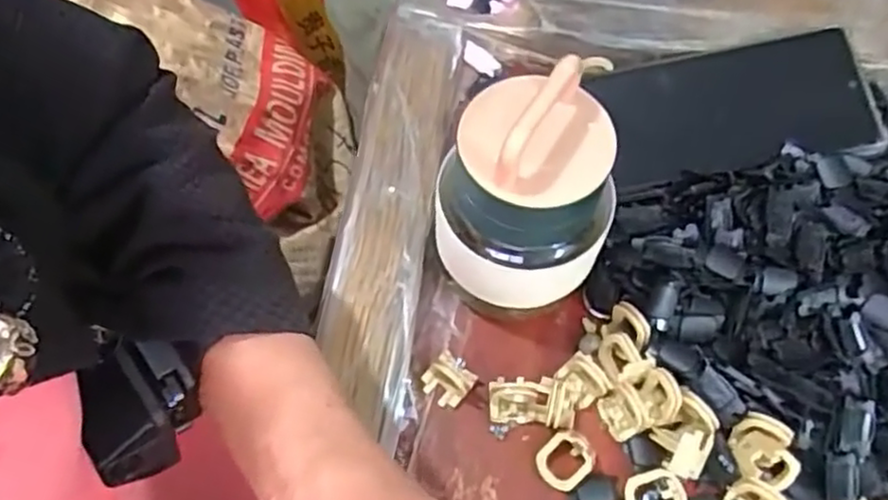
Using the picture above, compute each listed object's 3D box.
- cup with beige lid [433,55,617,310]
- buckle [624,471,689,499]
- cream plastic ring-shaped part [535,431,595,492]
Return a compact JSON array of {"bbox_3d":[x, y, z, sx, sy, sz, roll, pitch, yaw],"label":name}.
[{"bbox_3d":[0.031,-0.022,0.289,0.065,0.121,0.060,0,62,1],"label":"cup with beige lid"},{"bbox_3d":[0.092,0.108,0.299,0.027,0.004,0.021,-25,73,22],"label":"buckle"},{"bbox_3d":[0.055,0.094,0.308,0.025,0.006,0.025,41,103,10],"label":"cream plastic ring-shaped part"}]

